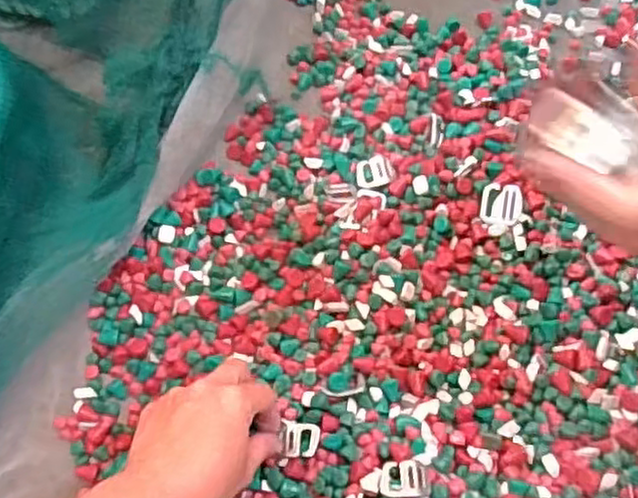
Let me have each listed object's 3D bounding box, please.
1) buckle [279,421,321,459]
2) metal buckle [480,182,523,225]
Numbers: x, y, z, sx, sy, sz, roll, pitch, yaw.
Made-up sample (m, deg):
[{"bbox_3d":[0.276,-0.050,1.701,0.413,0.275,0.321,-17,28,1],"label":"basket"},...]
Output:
[{"bbox_3d":[-0.013,0.140,0.520,0.025,0.007,0.027,10,69,4],"label":"buckle"},{"bbox_3d":[0.152,-0.038,0.593,0.031,0.008,0.034,9,69,4],"label":"metal buckle"}]

